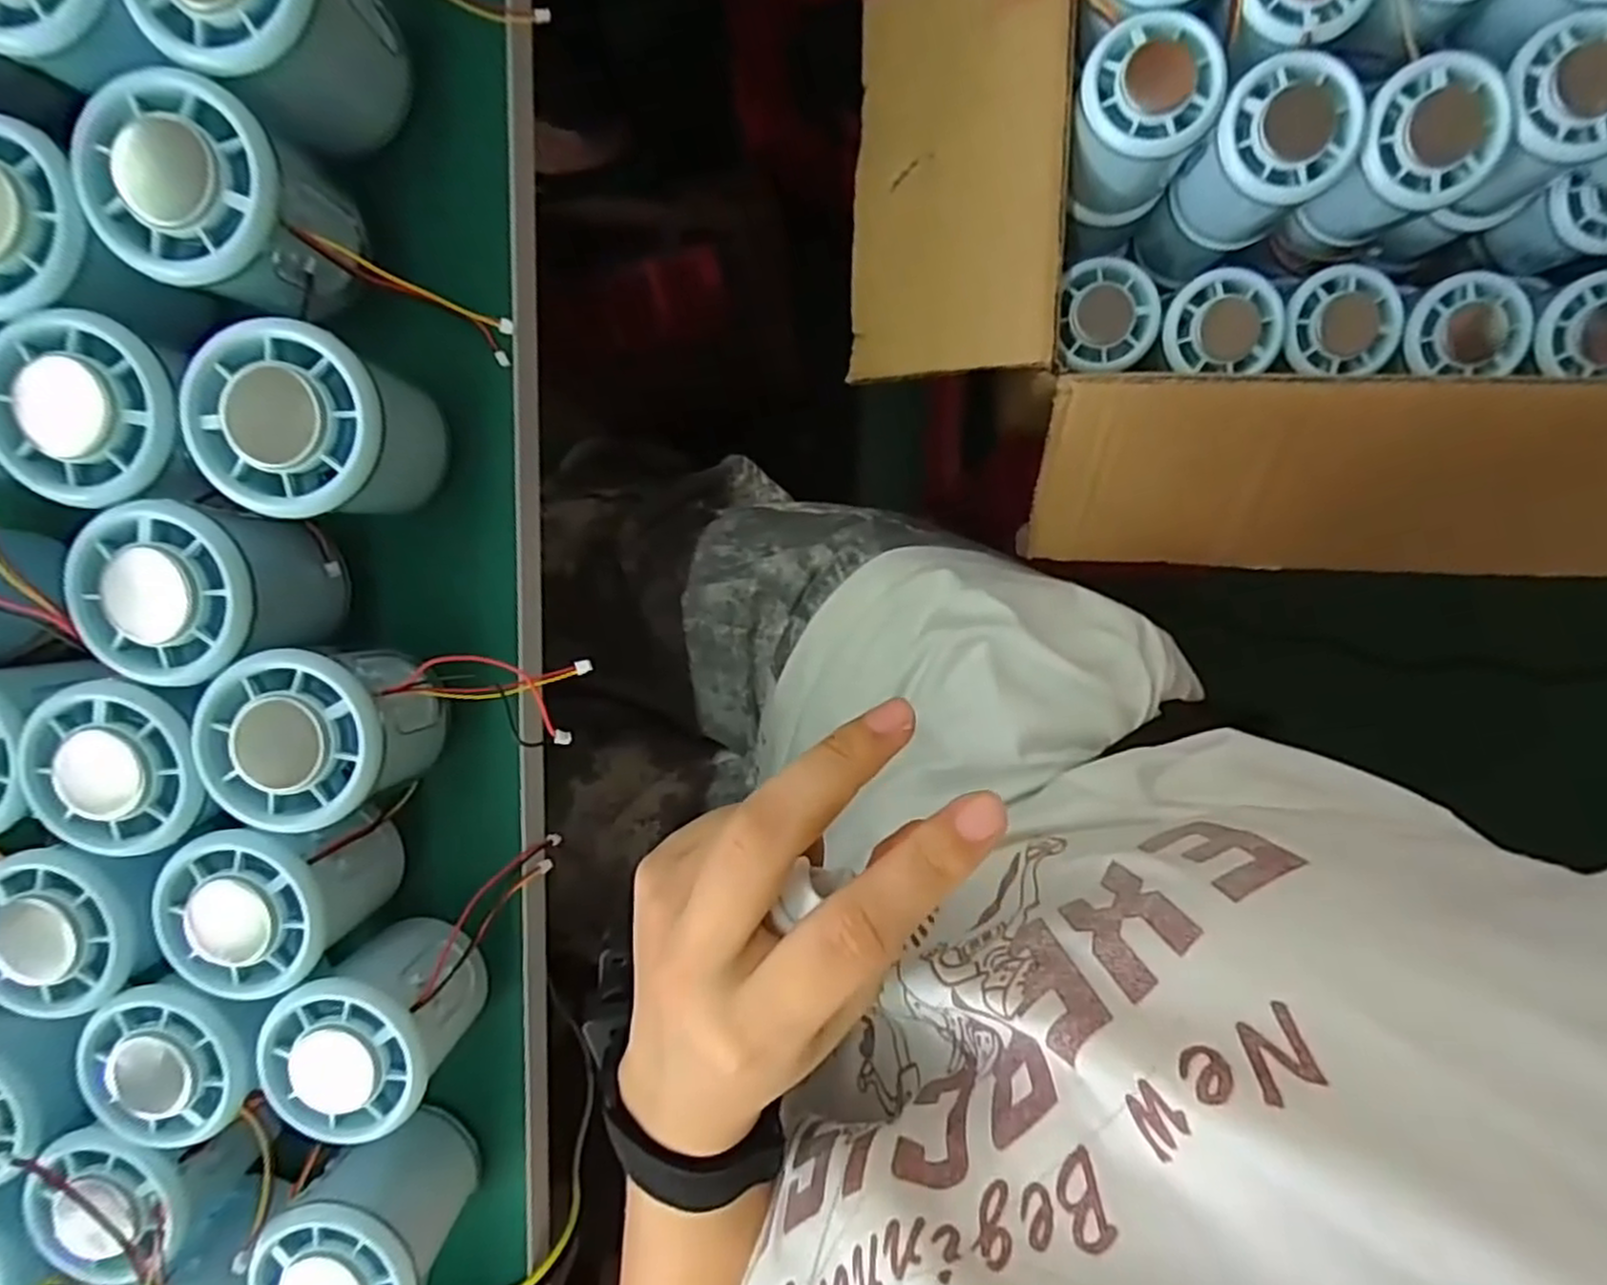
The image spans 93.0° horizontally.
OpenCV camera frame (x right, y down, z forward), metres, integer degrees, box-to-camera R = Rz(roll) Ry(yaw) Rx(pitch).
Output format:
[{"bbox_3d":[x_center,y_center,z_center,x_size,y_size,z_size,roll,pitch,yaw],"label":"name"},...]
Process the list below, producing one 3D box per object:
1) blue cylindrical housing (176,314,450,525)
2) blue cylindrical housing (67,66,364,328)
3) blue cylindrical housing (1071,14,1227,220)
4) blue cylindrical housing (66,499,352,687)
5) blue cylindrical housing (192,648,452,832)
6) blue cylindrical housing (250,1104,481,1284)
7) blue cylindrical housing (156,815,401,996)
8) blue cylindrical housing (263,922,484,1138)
[{"bbox_3d":[-0.152,-0.068,0.252,0.056,0.061,0.057,27,97,1],"label":"blue cylindrical housing"},{"bbox_3d":[-0.179,-0.136,0.247,0.059,0.061,0.058,32,98,0],"label":"blue cylindrical housing"},{"bbox_3d":[0.150,-0.238,0.351,0.057,0.068,0.055,0,96,4],"label":"blue cylindrical housing"},{"bbox_3d":[-0.194,-0.016,0.253,0.058,0.048,0.056,7,97,3],"label":"blue cylindrical housing"},{"bbox_3d":[-0.154,0.028,0.261,0.056,0.064,0.054,0,96,4],"label":"blue cylindrical housing"},{"bbox_3d":[-0.158,0.214,0.280,0.053,0.058,0.056,-11,95,5],"label":"blue cylindrical housing"},{"bbox_3d":[-0.181,0.086,0.270,0.052,0.058,0.055,-5,96,5],"label":"blue cylindrical housing"},{"bbox_3d":[-0.145,0.132,0.273,0.053,0.061,0.053,0,96,4],"label":"blue cylindrical housing"}]

